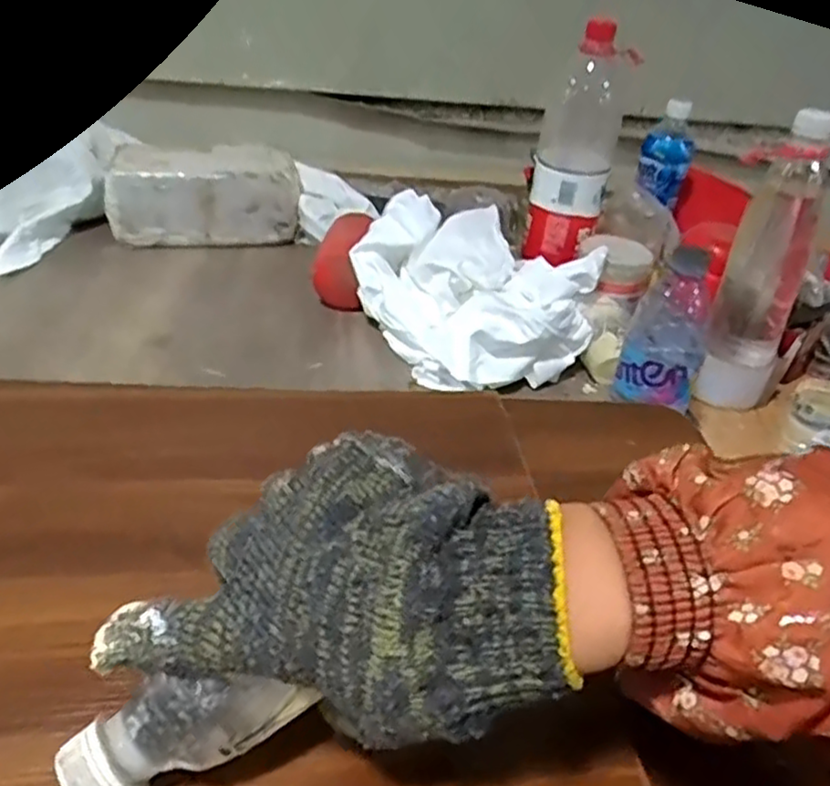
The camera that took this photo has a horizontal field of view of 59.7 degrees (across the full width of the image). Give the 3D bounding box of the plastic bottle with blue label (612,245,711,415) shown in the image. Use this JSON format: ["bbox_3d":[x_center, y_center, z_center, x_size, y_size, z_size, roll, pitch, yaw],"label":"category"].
[{"bbox_3d":[0.216,-0.055,0.612,0.063,0.132,0.046,21,38,21],"label":"plastic bottle with blue label"}]

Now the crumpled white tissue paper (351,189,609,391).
[{"bbox_3d":[0.064,-0.113,0.779,0.203,0.111,0.258,-19,42,-31],"label":"crumpled white tissue paper"}]

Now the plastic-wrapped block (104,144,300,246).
[{"bbox_3d":[-0.264,-0.243,0.904,0.231,0.111,0.078,-3,36,-13],"label":"plastic-wrapped block"}]

